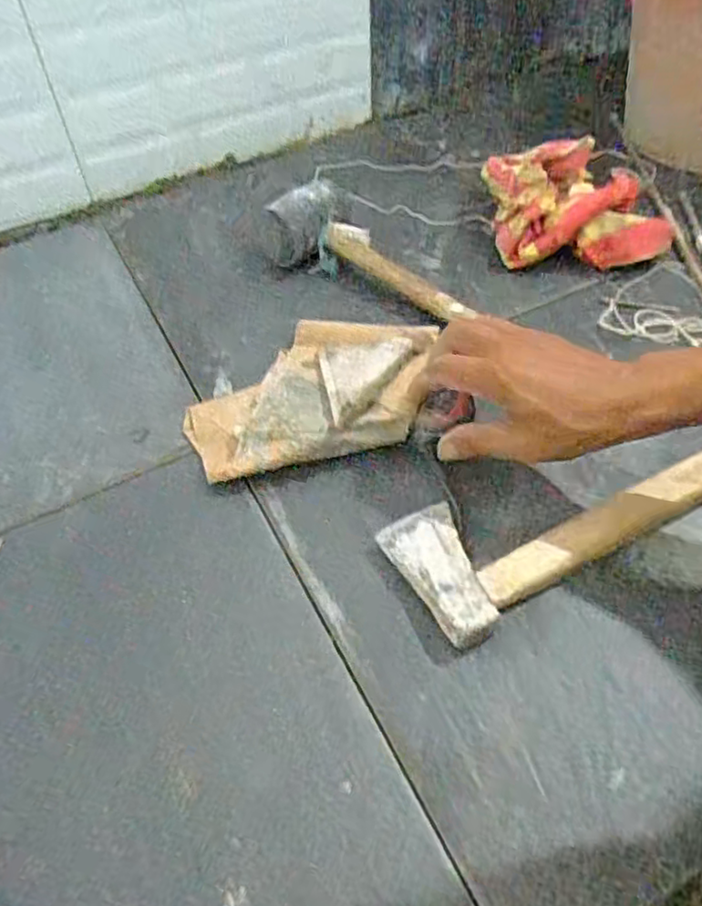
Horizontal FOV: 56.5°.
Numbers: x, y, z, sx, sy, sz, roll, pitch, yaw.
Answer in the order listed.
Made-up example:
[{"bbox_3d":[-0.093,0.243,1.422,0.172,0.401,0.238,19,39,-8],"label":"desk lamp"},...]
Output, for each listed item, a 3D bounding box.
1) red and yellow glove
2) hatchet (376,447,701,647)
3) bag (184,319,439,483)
[{"bbox_3d":[0.224,-0.258,0.660,0.168,0.080,0.139,3,51,7],"label":"red and yellow glove"},{"bbox_3d":[0.151,0.037,0.461,0.255,0.024,0.094,-25,53,-15],"label":"hatchet"},{"bbox_3d":[-0.034,-0.058,0.534,0.211,0.049,0.160,-8,51,-2],"label":"bag"}]

